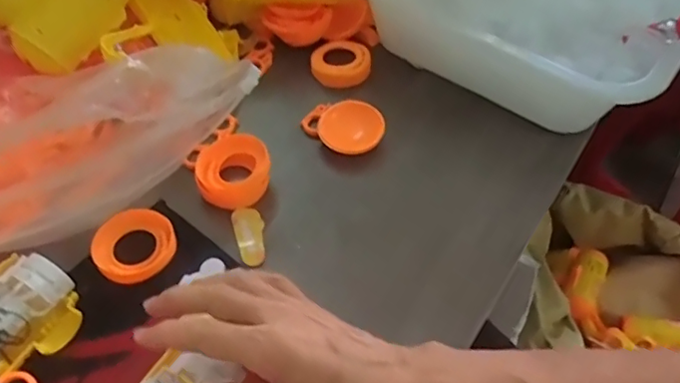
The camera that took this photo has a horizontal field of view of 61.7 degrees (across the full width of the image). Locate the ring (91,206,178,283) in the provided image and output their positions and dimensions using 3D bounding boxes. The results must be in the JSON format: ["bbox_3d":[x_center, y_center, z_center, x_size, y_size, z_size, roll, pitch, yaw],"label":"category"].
[{"bbox_3d":[-0.151,0.039,0.421,0.051,0.017,0.057,32,58,19],"label":"ring"}]

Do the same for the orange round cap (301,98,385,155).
[{"bbox_3d":[0.001,-0.059,0.496,0.071,0.026,0.049,27,57,16],"label":"orange round cap"}]

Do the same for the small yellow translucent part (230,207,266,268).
[{"bbox_3d":[-0.069,0.033,0.442,0.022,0.008,0.050,-15,55,-13],"label":"small yellow translucent part"}]

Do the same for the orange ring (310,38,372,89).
[{"bbox_3d":[0.000,-0.125,0.552,0.055,0.017,0.069,-35,62,-25],"label":"orange ring"}]

